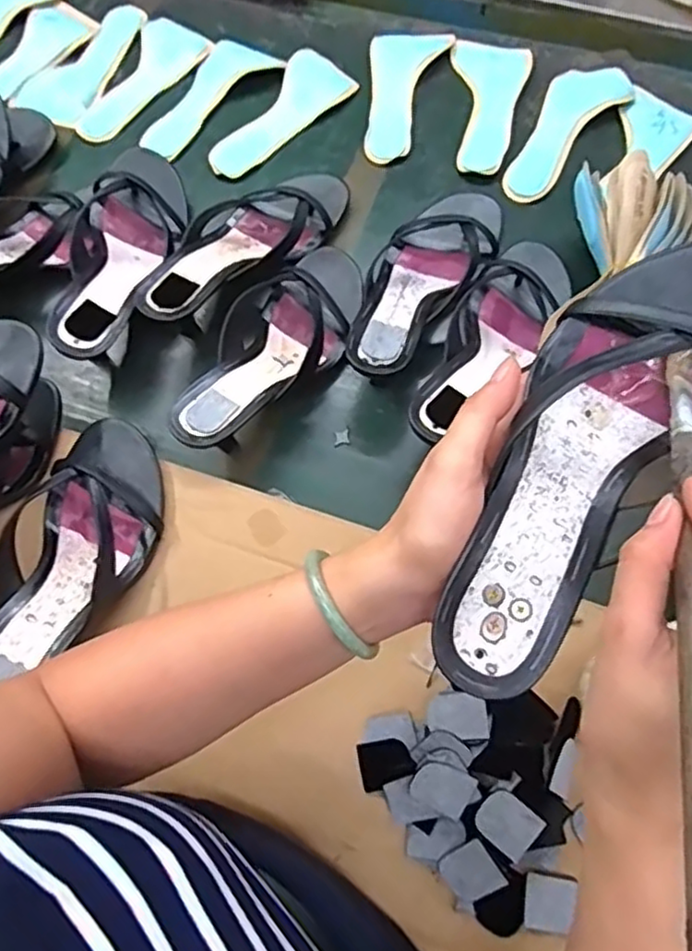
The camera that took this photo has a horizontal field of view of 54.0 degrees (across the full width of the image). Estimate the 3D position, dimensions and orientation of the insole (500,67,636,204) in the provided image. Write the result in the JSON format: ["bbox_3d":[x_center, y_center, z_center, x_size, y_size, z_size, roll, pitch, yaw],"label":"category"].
[{"bbox_3d":[0.212,-0.350,0.686,0.075,0.006,0.188,39,79,18],"label":"insole"}]

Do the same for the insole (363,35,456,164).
[{"bbox_3d":[0.049,-0.407,0.720,0.078,0.012,0.186,17,70,10],"label":"insole"}]

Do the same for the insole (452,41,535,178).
[{"bbox_3d":[0.152,-0.384,0.705,0.081,0.011,0.185,3,68,4],"label":"insole"}]

